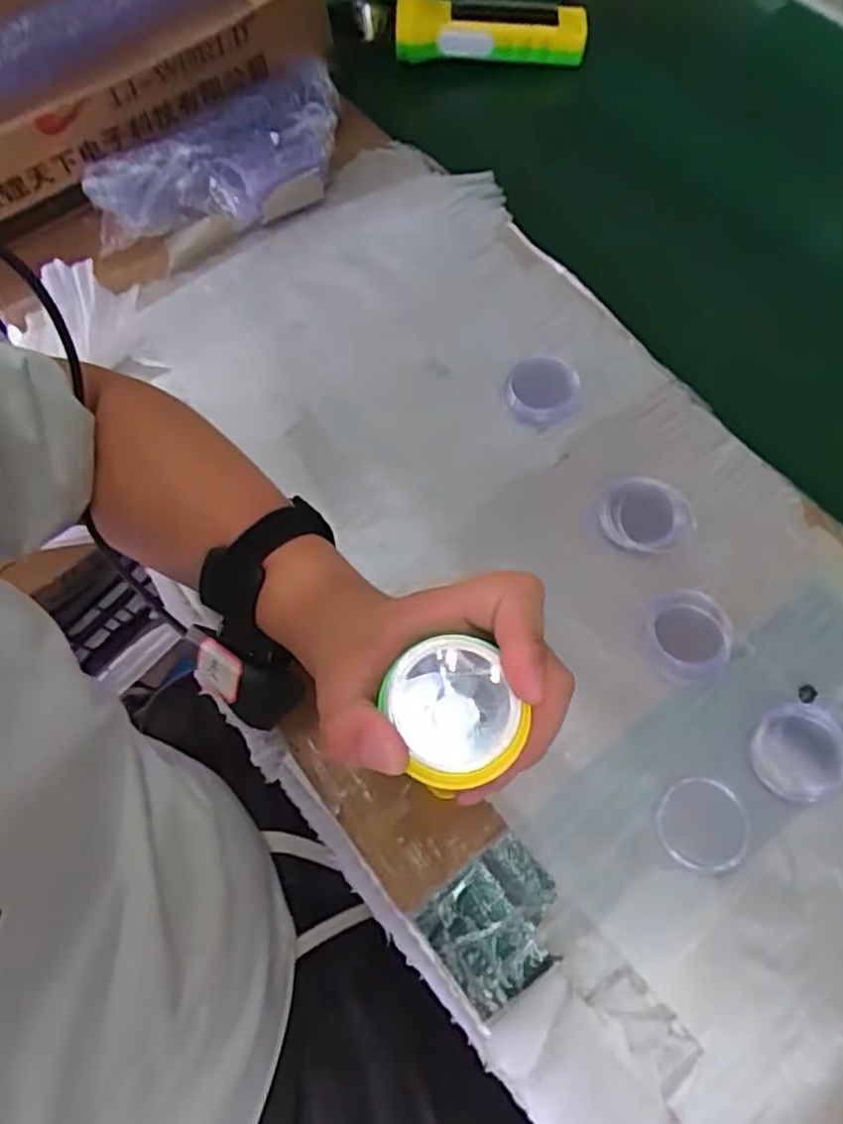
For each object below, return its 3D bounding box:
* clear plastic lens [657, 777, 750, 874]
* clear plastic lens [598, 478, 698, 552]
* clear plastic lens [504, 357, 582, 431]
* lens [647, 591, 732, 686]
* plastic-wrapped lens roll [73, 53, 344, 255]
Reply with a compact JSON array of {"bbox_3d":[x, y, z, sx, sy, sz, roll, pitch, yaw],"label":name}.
[{"bbox_3d":[0.145,0.135,0.370,0.044,0.004,0.044,-1,66,2],"label":"clear plastic lens"},{"bbox_3d":[0.134,-0.027,0.429,0.051,0.009,0.047,-1,66,2],"label":"clear plastic lens"},{"bbox_3d":[0.079,-0.112,0.471,0.046,0.017,0.051,-5,66,1],"label":"clear plastic lens"},{"bbox_3d":[0.149,0.042,0.400,0.046,0.007,0.051,14,67,9],"label":"lens"},{"bbox_3d":[-0.149,-0.304,0.553,0.214,0.047,0.080,-30,68,-10],"label":"plastic-wrapped lens roll"}]

